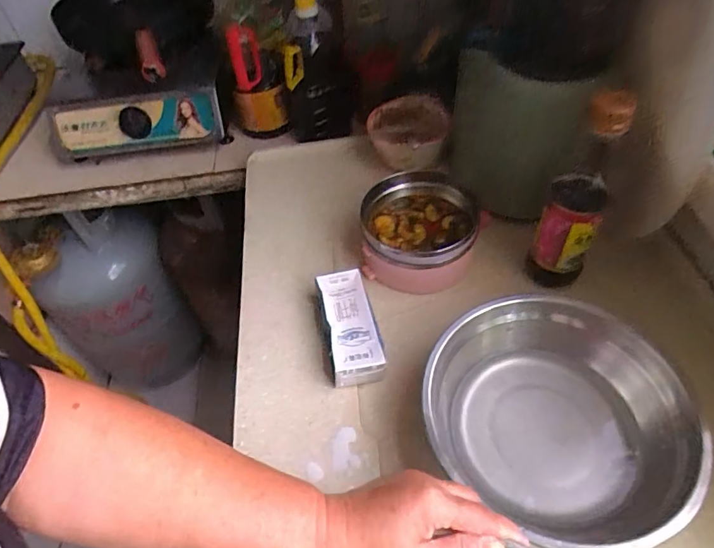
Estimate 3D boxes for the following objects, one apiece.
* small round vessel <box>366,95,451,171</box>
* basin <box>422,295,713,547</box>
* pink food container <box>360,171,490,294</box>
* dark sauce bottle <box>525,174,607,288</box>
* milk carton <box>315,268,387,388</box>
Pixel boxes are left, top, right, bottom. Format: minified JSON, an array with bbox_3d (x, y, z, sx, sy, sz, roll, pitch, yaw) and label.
[{"bbox_3d":[0.075,-0.201,0.690,0.109,0.059,0.106,-3,50,4],"label":"small round vessel"},{"bbox_3d":[0.180,0.132,0.445,0.196,0.076,0.221,-38,57,-23],"label":"basin"},{"bbox_3d":[0.079,-0.054,0.605,0.140,0.072,0.142,-3,50,4],"label":"pink food container"},{"bbox_3d":[0.227,-0.039,0.530,0.058,0.146,0.051,19,55,20],"label":"dark sauce bottle"},{"bbox_3d":[-0.008,0.059,0.541,0.060,0.037,0.131,-11,50,-3],"label":"milk carton"}]

